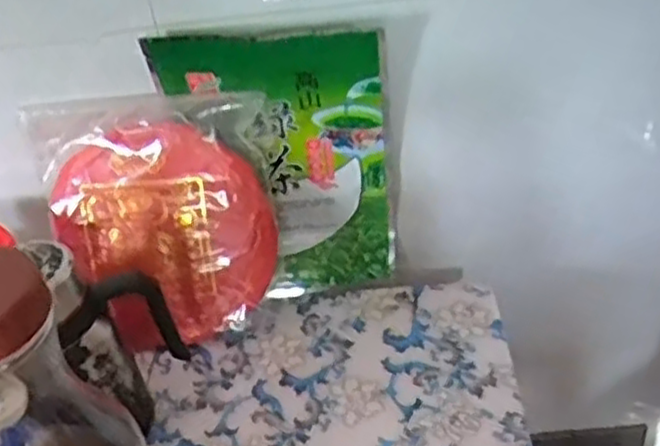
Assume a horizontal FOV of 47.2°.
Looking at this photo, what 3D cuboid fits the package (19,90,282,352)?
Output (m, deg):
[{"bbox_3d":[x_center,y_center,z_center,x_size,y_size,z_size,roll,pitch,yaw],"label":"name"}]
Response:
[{"bbox_3d":[-0.140,0.000,0.611,0.185,0.203,0.027,-4,17,4],"label":"package"}]

